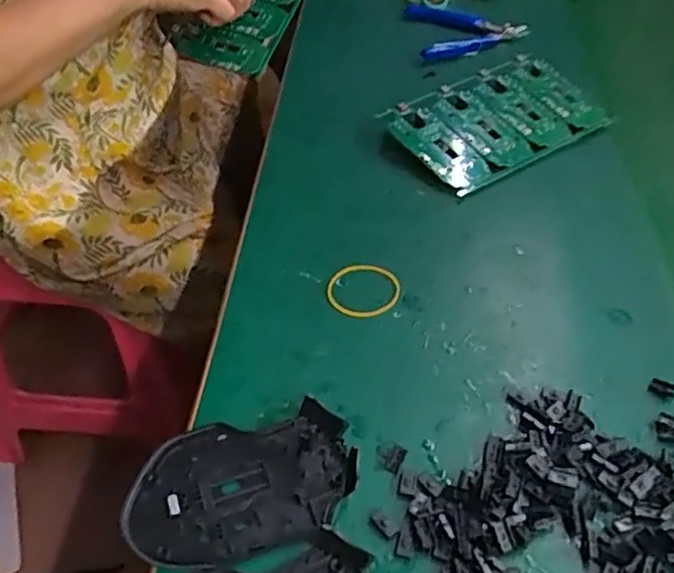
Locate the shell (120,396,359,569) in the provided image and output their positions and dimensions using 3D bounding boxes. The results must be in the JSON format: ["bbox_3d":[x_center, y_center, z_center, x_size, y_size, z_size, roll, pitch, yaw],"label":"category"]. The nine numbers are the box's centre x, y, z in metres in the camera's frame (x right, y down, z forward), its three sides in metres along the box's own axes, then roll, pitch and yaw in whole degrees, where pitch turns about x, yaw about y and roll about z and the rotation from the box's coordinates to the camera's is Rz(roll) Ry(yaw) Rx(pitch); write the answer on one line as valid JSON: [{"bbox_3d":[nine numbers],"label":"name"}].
[{"bbox_3d":[-0.048,0.099,0.325,0.113,0.012,0.069,-8,48,-9],"label":"shell"}]

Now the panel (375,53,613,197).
[{"bbox_3d":[0.136,-0.143,0.544,0.177,0.026,0.101,-25,53,-23],"label":"panel"}]

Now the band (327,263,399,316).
[{"bbox_3d":[0.017,0.002,0.423,0.047,0.005,0.044,-2,53,3],"label":"band"}]

